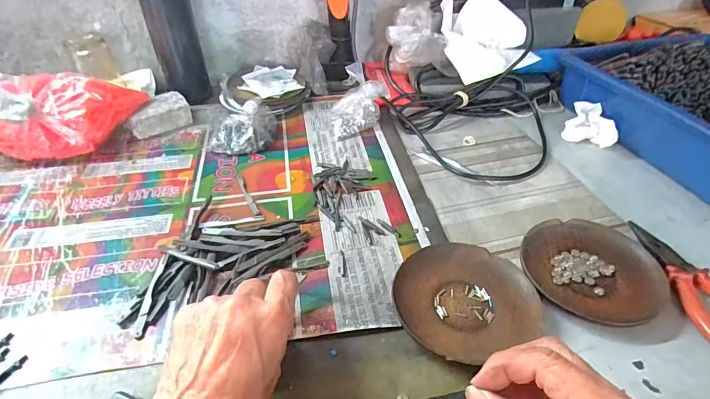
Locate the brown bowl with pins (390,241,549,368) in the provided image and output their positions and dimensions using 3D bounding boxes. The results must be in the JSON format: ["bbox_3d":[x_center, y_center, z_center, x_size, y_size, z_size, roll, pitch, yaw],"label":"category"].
[{"bbox_3d":[0.087,0.082,0.341,0.110,0.018,0.102,0,40,0],"label":"brown bowl with pins"}]

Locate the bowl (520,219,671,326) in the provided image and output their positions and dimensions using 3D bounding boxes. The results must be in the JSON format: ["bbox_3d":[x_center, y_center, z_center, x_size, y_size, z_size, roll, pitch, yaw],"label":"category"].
[{"bbox_3d":[0.207,0.063,0.368,0.113,0.018,0.112,0,40,0],"label":"bowl"}]

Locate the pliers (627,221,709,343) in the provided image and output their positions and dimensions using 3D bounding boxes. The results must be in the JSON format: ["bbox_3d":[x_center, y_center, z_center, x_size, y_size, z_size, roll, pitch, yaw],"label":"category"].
[{"bbox_3d":[0.290,0.071,0.360,0.049,0.018,0.145,-6,40,-6],"label":"pliers"}]

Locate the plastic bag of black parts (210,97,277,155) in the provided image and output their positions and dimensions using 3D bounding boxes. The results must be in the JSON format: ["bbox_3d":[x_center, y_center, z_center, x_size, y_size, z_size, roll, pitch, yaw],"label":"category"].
[{"bbox_3d":[-0.142,-0.094,0.525,0.083,0.061,0.045,-12,41,-13],"label":"plastic bag of black parts"}]

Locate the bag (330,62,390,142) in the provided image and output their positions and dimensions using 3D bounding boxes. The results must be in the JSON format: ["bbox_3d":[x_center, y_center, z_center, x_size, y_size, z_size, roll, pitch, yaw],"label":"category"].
[{"bbox_3d":[0.004,-0.131,0.551,0.074,0.080,0.060,-5,40,-5],"label":"bag"}]

